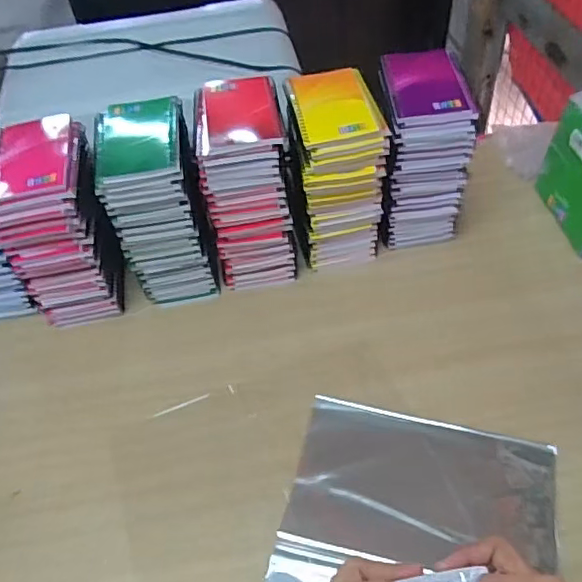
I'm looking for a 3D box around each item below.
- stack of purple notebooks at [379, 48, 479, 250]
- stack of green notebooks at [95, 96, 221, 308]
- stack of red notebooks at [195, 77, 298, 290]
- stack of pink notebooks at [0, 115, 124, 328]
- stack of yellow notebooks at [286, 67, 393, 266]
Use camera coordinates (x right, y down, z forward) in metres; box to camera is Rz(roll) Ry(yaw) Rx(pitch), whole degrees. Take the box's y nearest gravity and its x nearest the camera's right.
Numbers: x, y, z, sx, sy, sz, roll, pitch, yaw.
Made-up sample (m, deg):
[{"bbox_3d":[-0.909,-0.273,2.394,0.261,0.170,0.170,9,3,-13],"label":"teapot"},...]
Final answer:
[{"bbox_3d":[0.162,-0.171,0.729,0.097,0.220,0.132,-5,50,1],"label":"stack of purple notebooks"},{"bbox_3d":[-0.162,-0.109,0.719,0.103,0.239,0.142,-10,50,-3],"label":"stack of green notebooks"},{"bbox_3d":[-0.054,-0.131,0.731,0.102,0.231,0.141,-6,50,1],"label":"stack of red notebooks"},{"bbox_3d":[-0.283,-0.082,0.710,0.107,0.224,0.137,-8,50,-1],"label":"stack of pink notebooks"},{"bbox_3d":[0.054,-0.142,0.717,0.101,0.221,0.130,-10,50,-3],"label":"stack of yellow notebooks"}]

